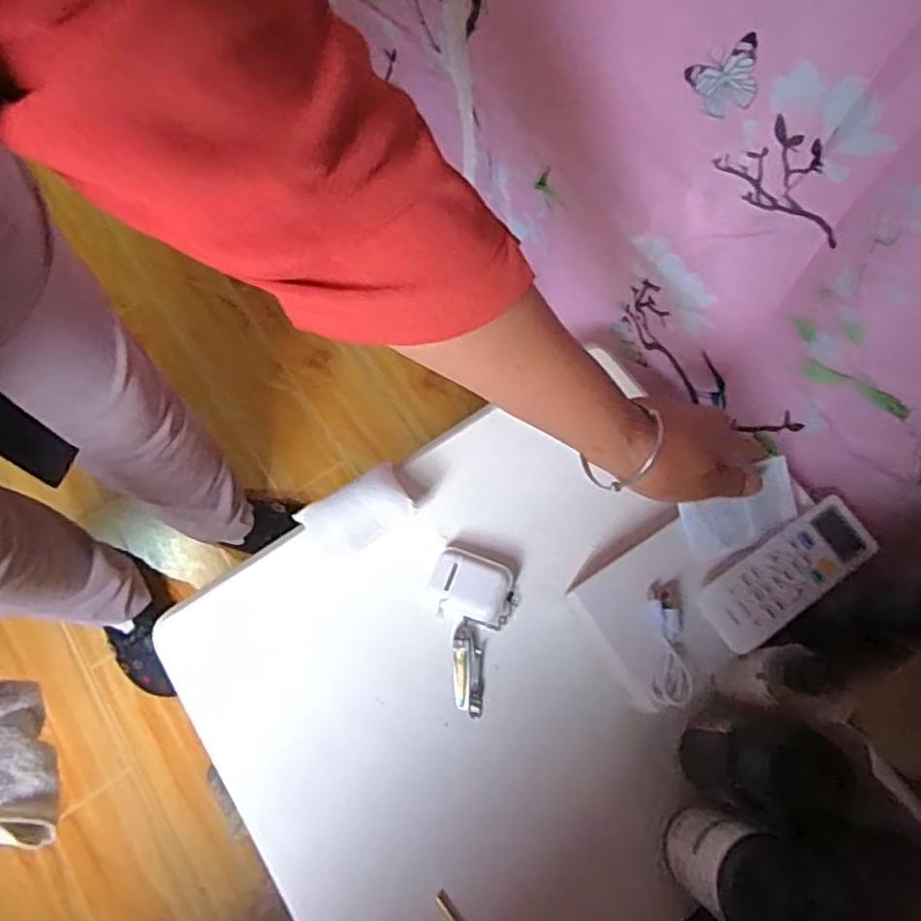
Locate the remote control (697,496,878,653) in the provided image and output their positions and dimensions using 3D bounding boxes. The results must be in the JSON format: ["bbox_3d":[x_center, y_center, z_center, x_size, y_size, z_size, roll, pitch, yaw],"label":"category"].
[{"bbox_3d":[0.218,0.074,0.443,0.132,0.017,0.046,-32,73,-10],"label":"remote control"}]

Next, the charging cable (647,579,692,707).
[{"bbox_3d":[0.136,0.117,0.436,0.025,0.012,0.078,1,71,1],"label":"charging cable"}]

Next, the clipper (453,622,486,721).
[{"bbox_3d":[0.005,0.155,0.494,0.023,0.014,0.063,3,71,2],"label":"clipper"}]

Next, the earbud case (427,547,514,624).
[{"bbox_3d":[0.008,0.095,0.504,0.058,0.031,0.047,18,72,7],"label":"earbud case"}]

